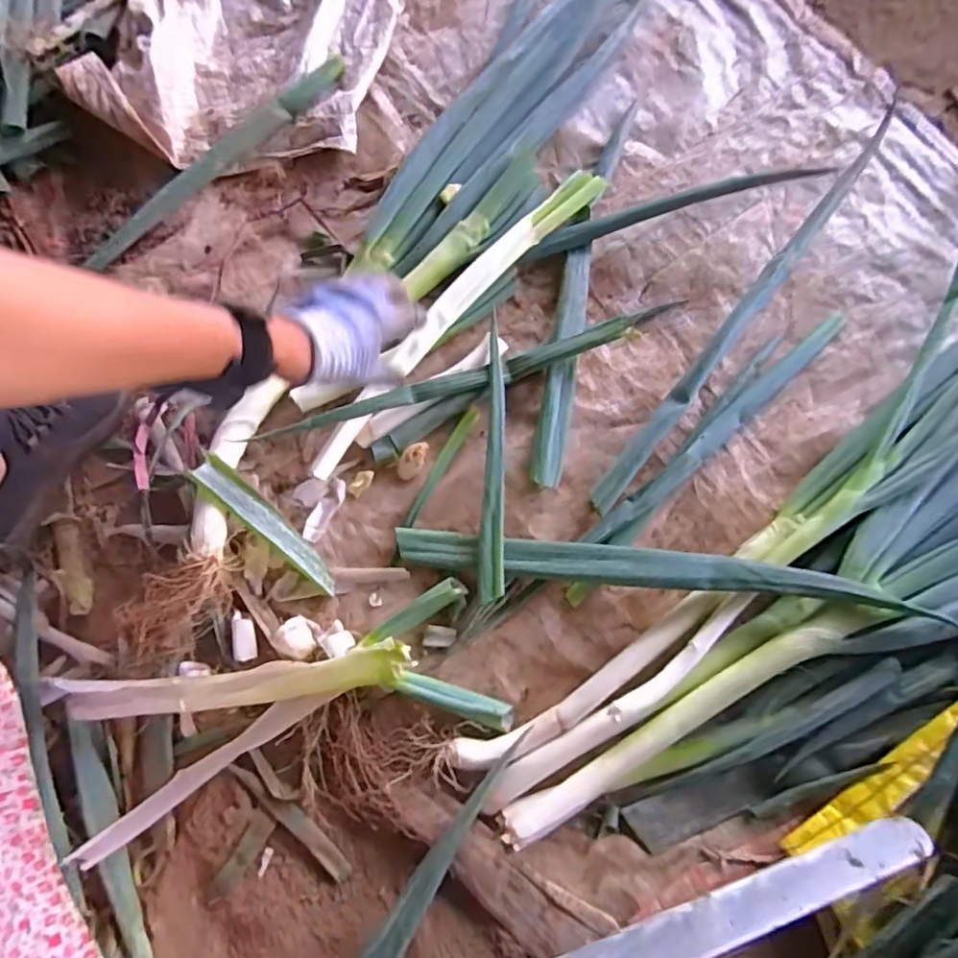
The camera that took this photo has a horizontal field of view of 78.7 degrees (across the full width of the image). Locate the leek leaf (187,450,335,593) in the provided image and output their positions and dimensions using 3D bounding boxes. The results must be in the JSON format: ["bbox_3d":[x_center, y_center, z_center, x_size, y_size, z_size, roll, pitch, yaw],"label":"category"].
[{"bbox_3d":[-0.193,0.044,0.539,0.162,0.025,0.028,46,79,-10],"label":"leek leaf"}]

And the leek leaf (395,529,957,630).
[{"bbox_3d":[0.157,0.083,0.527,0.464,0.044,0.036,6,75,2],"label":"leek leaf"}]

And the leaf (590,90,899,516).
[{"bbox_3d":[0.260,-0.163,0.584,0.021,0.087,0.479,37,78,9],"label":"leaf"}]

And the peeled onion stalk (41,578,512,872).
[{"bbox_3d":[-0.175,0.197,0.496,0.373,0.037,0.138,-16,76,-4],"label":"peeled onion stalk"}]

